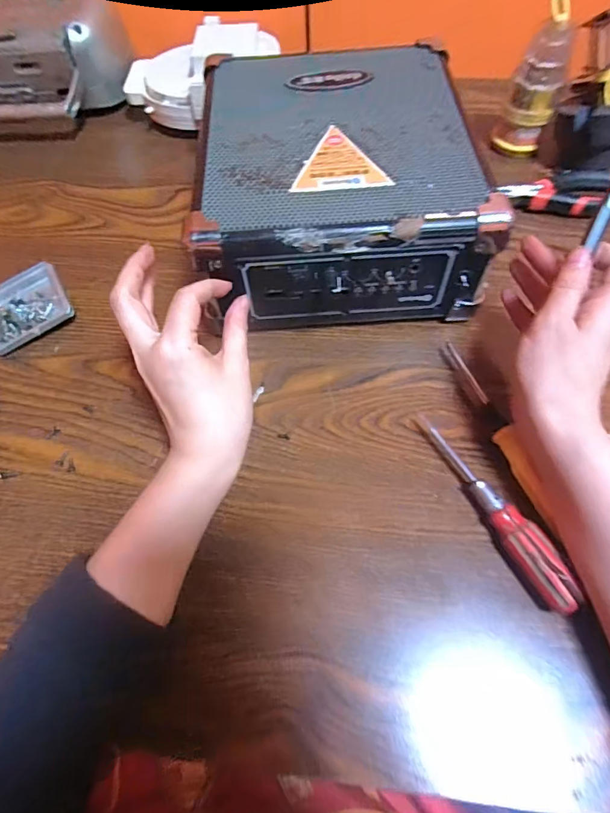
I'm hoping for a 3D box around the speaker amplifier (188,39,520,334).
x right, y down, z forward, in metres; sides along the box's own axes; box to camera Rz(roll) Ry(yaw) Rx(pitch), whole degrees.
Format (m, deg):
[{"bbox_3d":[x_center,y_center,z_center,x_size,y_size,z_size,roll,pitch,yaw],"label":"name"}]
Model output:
[{"bbox_3d":[0.023,-0.180,0.363,0.199,0.089,0.215,-5,65,-1],"label":"speaker amplifier"}]

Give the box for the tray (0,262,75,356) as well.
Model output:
[{"bbox_3d":[-0.242,-0.085,0.390,0.070,0.016,0.075,-30,64,-14],"label":"tray"}]

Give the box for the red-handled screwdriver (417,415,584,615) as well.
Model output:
[{"bbox_3d":[0.121,0.064,0.286,0.021,0.026,0.132,-25,63,-11],"label":"red-handled screwdriver"}]

